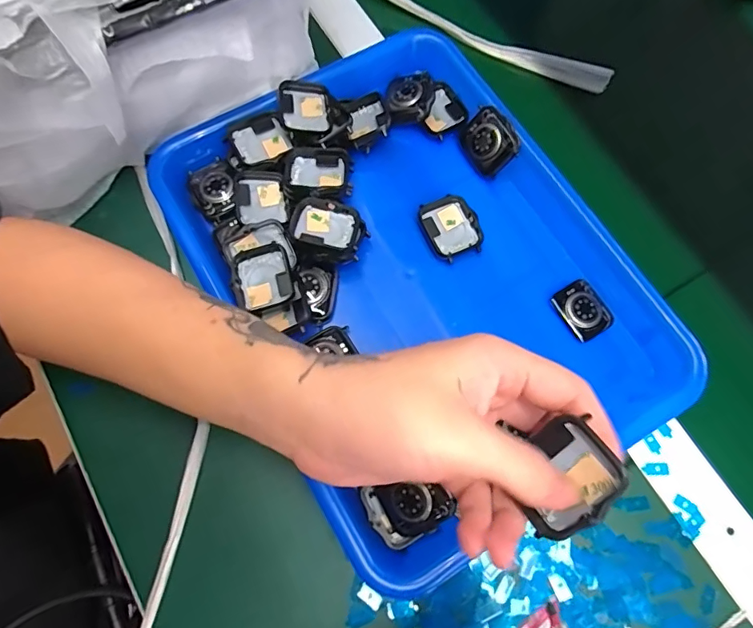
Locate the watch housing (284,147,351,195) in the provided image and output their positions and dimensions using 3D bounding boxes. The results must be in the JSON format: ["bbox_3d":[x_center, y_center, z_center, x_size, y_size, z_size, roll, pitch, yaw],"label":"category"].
[{"bbox_3d":[-0.041,-0.099,0.325,0.044,0.012,0.038,-5,72,-2],"label":"watch housing"}]

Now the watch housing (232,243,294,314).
[{"bbox_3d":[-0.076,-0.022,0.312,0.039,0.015,0.042,-16,73,-5],"label":"watch housing"}]

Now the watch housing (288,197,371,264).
[{"bbox_3d":[-0.032,-0.056,0.313,0.049,0.010,0.043,0,72,-1],"label":"watch housing"}]

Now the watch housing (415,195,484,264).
[{"bbox_3d":[0.053,-0.062,0.337,0.038,0.008,0.044,-22,74,-7],"label":"watch housing"}]

